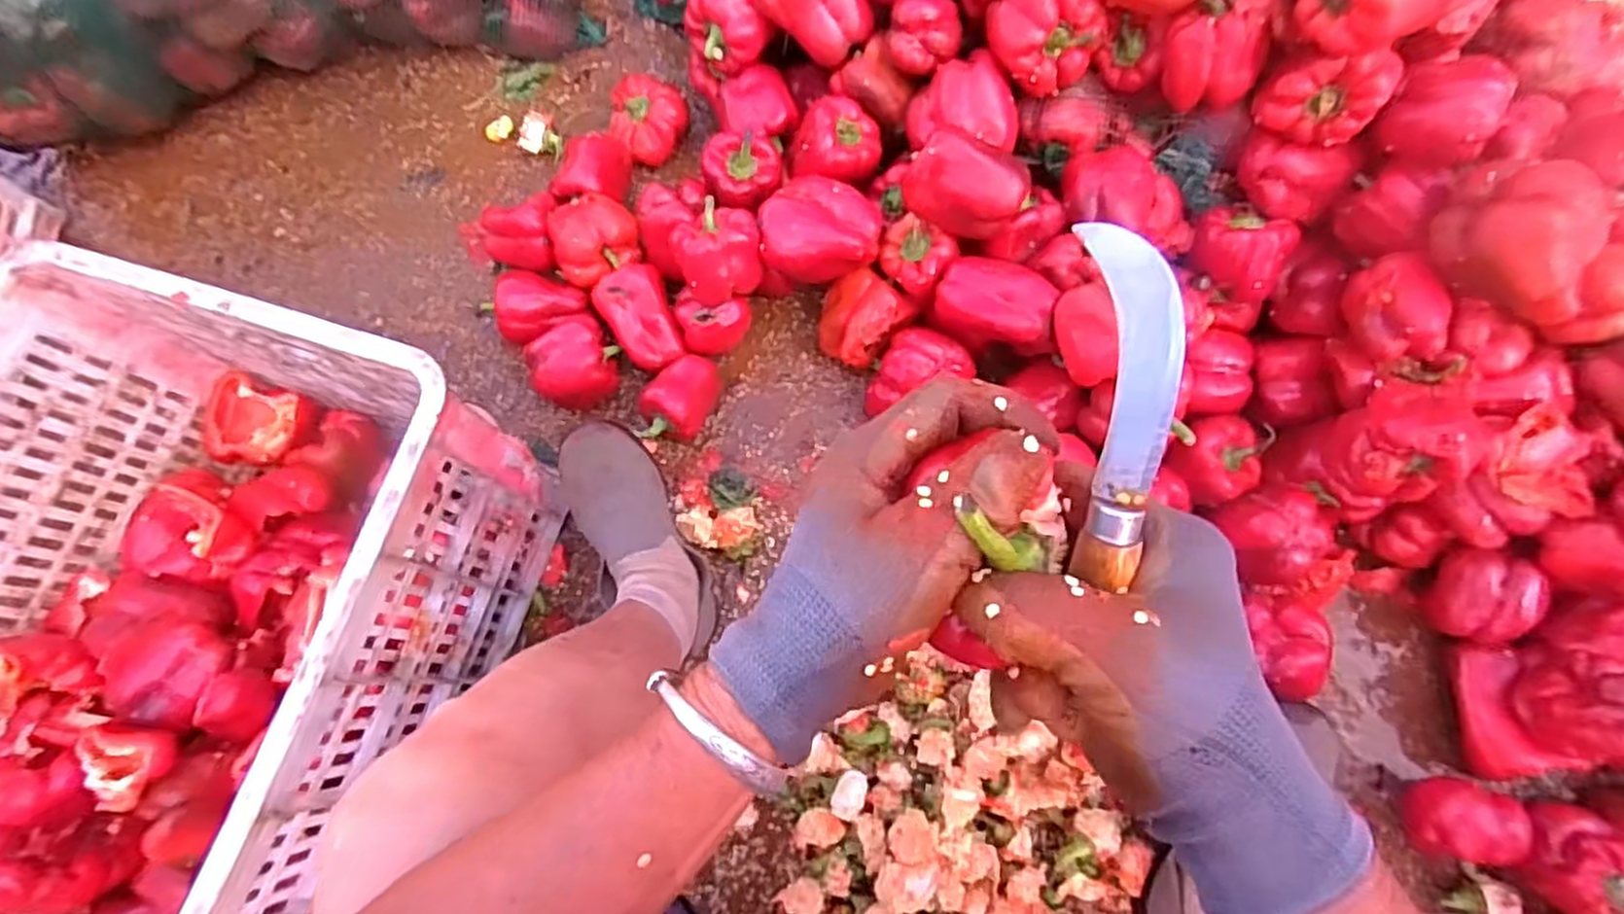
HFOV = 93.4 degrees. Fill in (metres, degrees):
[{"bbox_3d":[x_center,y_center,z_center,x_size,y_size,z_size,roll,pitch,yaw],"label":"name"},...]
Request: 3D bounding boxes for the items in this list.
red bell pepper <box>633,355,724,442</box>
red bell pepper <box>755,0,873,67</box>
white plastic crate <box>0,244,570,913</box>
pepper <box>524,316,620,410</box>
[{"bbox_3d":[-0.134,-0.058,0.782,0.069,0.062,0.101,17,74,6],"label":"red bell pepper"},{"bbox_3d":[0.007,-0.451,0.753,0.109,0.079,0.071,38,36,-17],"label":"red bell pepper"},{"bbox_3d":[-0.479,0.158,0.588,0.363,0.264,0.500,15,74,5],"label":"white plastic crate"},{"bbox_3d":[-0.240,-0.089,0.781,0.083,0.079,0.074,-20,74,-5],"label":"pepper"}]

